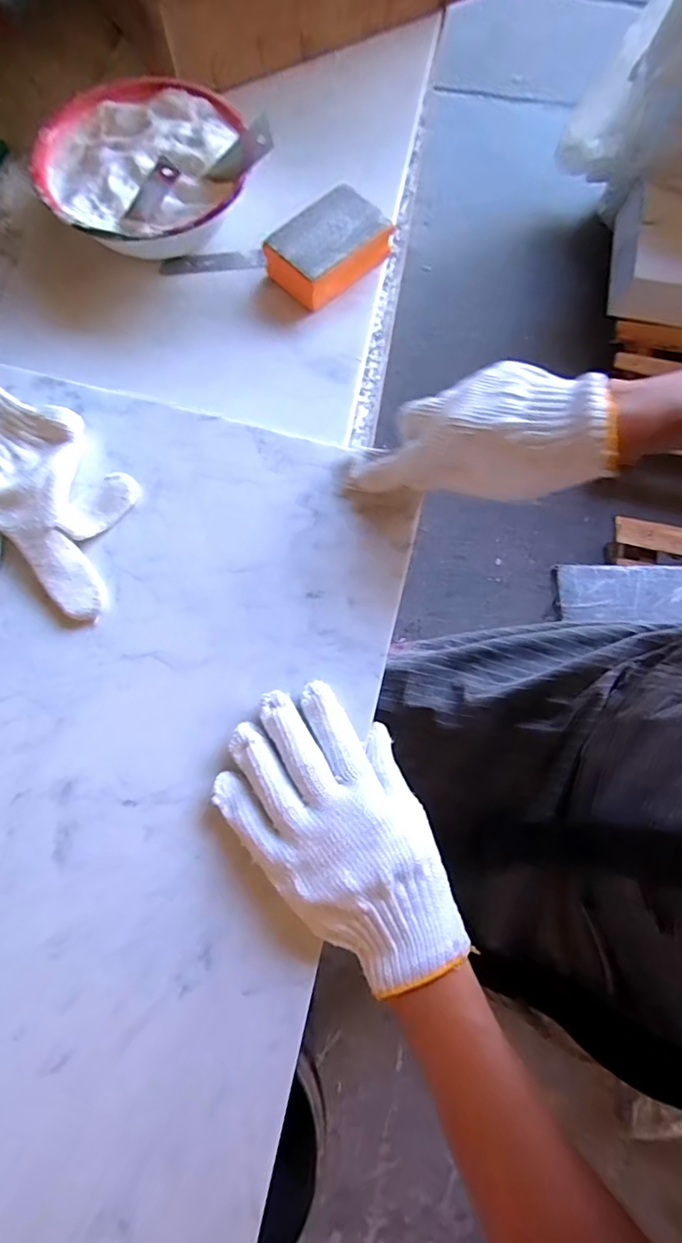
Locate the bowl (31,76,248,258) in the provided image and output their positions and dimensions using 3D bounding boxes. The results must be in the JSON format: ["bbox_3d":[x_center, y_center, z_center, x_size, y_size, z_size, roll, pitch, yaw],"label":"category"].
[{"bbox_3d":[-0.158,-0.364,0.410,0.161,0.055,0.166,0,78,-1],"label":"bowl"}]

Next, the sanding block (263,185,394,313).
[{"bbox_3d":[-0.009,-0.308,0.406,0.091,0.033,0.059,-43,82,-9],"label":"sanding block"}]

